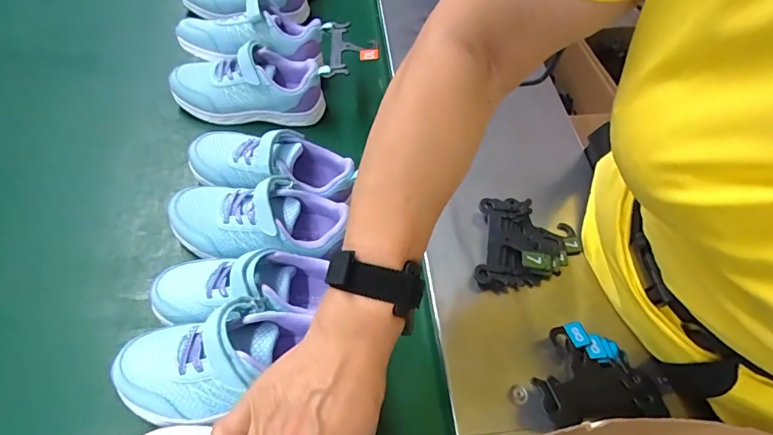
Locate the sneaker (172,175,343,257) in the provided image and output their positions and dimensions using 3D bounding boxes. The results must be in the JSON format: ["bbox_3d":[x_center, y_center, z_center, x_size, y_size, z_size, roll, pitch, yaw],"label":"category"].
[{"bbox_3d":[-0.128,0.004,0.440,0.174,0.067,0.083,7,54,-4],"label":"sneaker"}]

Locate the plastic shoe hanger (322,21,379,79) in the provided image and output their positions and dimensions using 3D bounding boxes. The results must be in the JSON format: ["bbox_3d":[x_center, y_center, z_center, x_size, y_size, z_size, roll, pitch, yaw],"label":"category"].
[{"bbox_3d":[-0.043,-0.215,0.565,0.065,0.024,0.099,5,54,-5],"label":"plastic shoe hanger"}]

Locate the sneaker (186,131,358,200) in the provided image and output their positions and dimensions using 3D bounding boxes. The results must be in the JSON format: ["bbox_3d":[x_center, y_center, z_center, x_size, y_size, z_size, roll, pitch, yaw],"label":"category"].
[{"bbox_3d":[-0.125,-0.054,0.476,0.185,0.073,0.073,12,54,0],"label":"sneaker"}]

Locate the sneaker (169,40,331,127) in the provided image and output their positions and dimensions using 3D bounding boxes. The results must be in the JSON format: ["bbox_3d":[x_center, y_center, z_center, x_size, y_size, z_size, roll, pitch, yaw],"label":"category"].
[{"bbox_3d":[-0.173,-0.170,0.554,0.188,0.067,0.079,-2,55,-10],"label":"sneaker"}]

